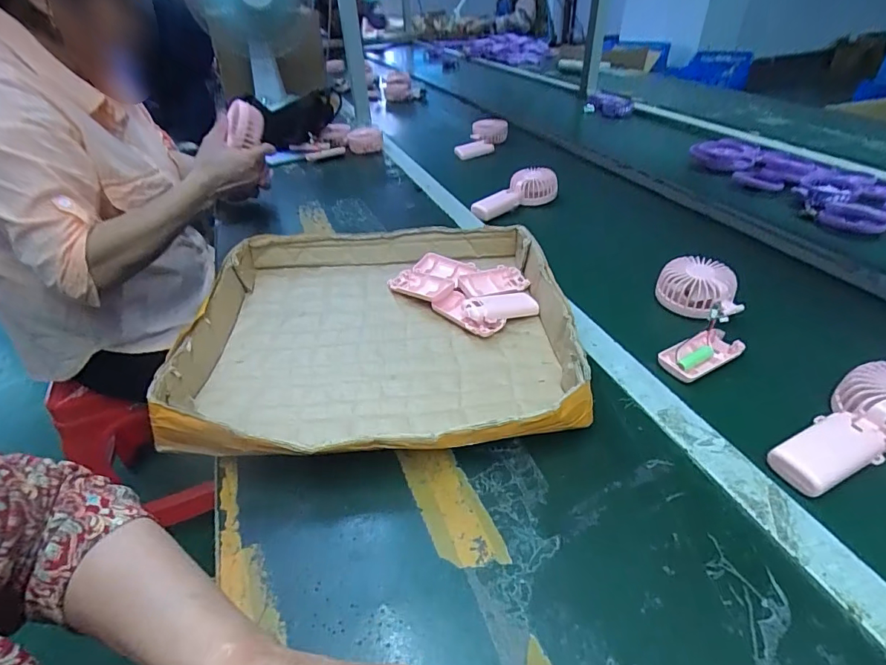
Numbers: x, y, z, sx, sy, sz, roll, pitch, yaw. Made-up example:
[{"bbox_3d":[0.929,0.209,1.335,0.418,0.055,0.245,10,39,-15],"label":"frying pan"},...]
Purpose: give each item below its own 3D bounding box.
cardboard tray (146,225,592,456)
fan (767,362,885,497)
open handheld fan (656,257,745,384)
[{"bbox_3d":[-0.070,-0.014,0.526,0.394,0.062,0.381,-5,38,-3],"label":"cardboard tray"},{"bbox_3d":[0.362,0.084,0.390,0.170,0.042,0.081,-21,42,-22],"label":"fan"},{"bbox_3d":[0.299,-0.024,0.531,0.084,0.040,0.189,10,40,16],"label":"open handheld fan"}]

